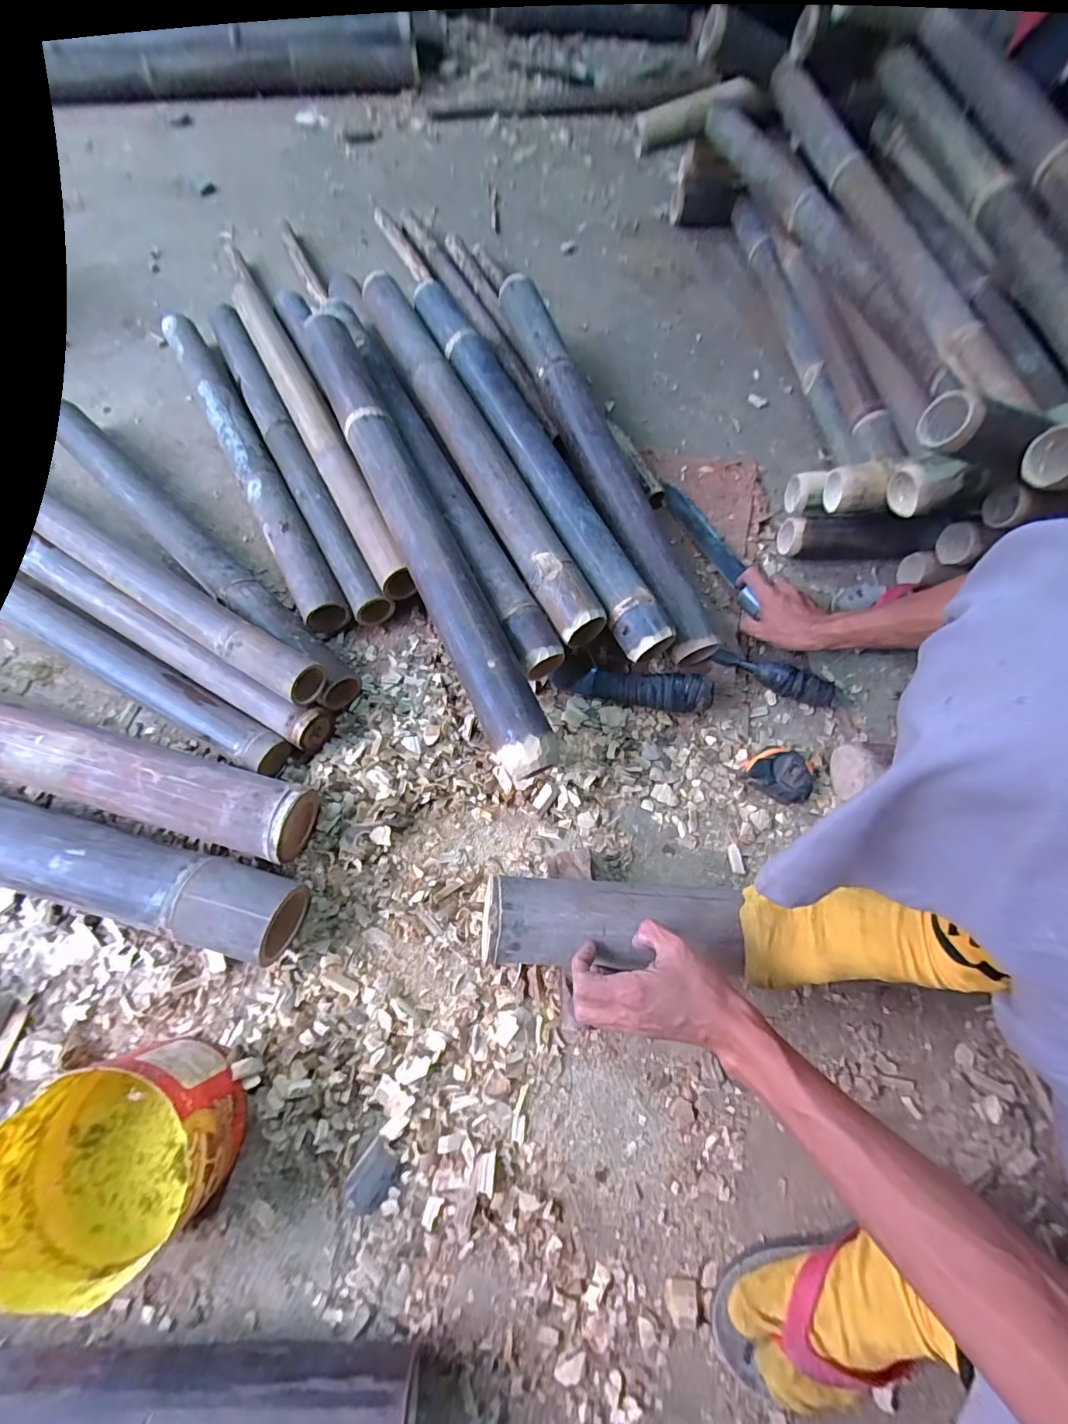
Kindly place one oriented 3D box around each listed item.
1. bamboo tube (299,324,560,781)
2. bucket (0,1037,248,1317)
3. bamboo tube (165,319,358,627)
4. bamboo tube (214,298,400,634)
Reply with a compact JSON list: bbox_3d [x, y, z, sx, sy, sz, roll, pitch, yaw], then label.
[{"bbox_3d":[-0.136,-0.215,0.571,0.061,0.058,0.633,-24,74,-10],"label":"bamboo tube"},{"bbox_3d":[-0.342,0.368,0.417,0.146,0.097,0.148,0,69,-1],"label":"bucket"},{"bbox_3d":[-0.424,-0.377,0.725,0.061,0.061,0.662,-29,72,-11],"label":"bamboo tube"},{"bbox_3d":[-0.365,-0.391,0.730,0.057,0.062,0.662,-28,72,-11],"label":"bamboo tube"}]

